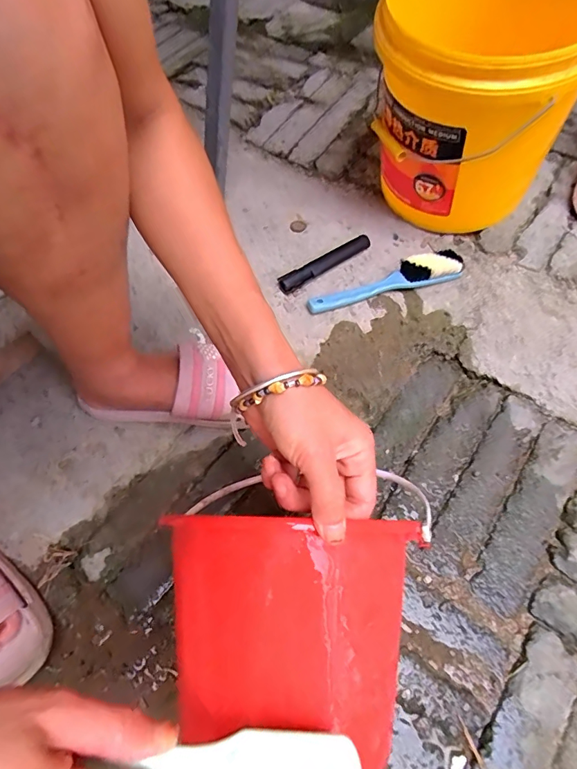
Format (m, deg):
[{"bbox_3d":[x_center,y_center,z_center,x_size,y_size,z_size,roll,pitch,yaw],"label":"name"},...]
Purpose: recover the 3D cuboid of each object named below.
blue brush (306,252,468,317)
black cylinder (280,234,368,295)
[{"bbox_3d":[0.135,-0.143,0.618,0.221,0.030,0.041,-16,61,-9],"label":"blue brush"},{"bbox_3d":[0.052,-0.174,0.645,0.156,0.017,0.023,-33,65,-17],"label":"black cylinder"}]

